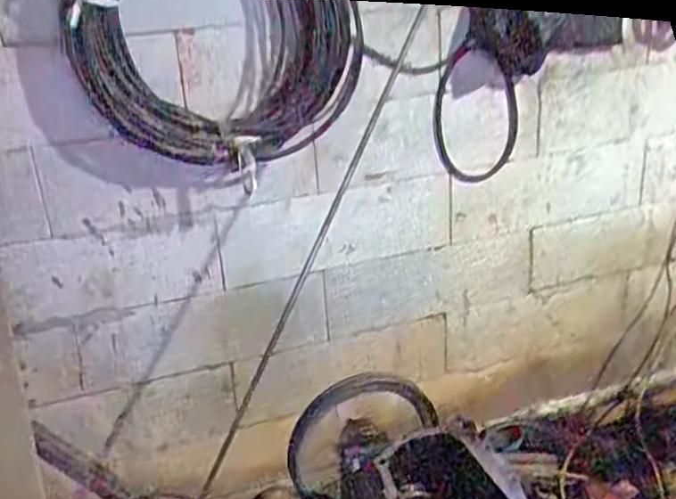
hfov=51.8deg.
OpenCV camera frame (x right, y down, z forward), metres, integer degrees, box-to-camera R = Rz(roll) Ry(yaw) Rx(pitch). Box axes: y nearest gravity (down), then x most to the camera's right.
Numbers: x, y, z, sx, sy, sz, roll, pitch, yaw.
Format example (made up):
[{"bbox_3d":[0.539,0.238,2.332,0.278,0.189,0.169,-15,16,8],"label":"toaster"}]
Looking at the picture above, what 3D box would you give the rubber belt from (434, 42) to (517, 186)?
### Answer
[{"bbox_3d":[0.327,-0.315,1.647,0.236,0.349,0.025,-28,38,-9],"label":"rubber belt"}]

